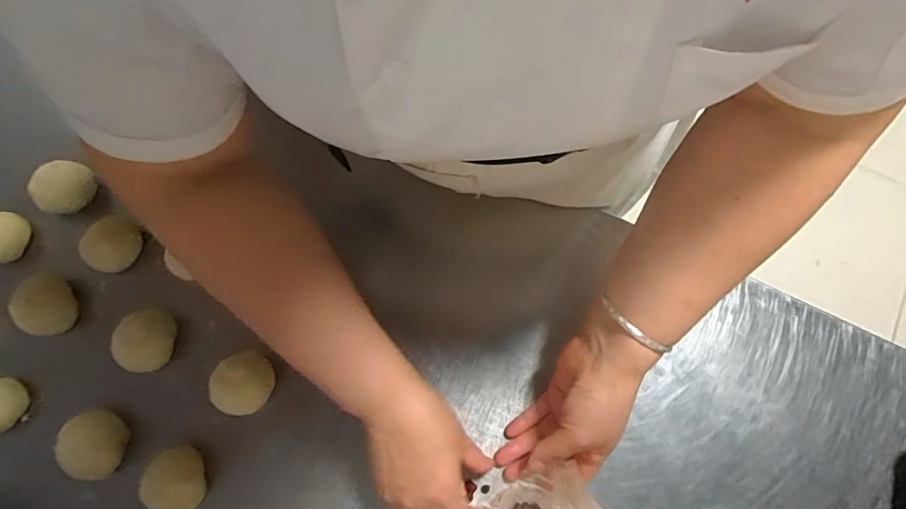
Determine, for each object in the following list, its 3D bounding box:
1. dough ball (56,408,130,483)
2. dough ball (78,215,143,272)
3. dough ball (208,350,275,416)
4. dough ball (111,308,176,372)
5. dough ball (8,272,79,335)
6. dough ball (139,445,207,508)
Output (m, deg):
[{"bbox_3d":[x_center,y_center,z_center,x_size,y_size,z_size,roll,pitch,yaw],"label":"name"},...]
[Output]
[{"bbox_3d":[-0.324,0.172,0.448,0.047,0.042,0.057,12,73,4],"label":"dough ball"},{"bbox_3d":[-0.350,-0.010,0.505,0.052,0.043,0.057,15,73,4],"label":"dough ball"},{"bbox_3d":[-0.194,0.118,0.454,0.053,0.033,0.056,0,73,0],"label":"dough ball"},{"bbox_3d":[-0.296,0.084,0.476,0.048,0.045,0.058,12,73,4],"label":"dough ball"},{"bbox_3d":[-0.410,0.049,0.491,0.049,0.035,0.054,23,74,7],"label":"dough ball"},{"bbox_3d":[-0.245,0.199,0.431,0.048,0.021,0.054,-9,73,-3],"label":"dough ball"}]

